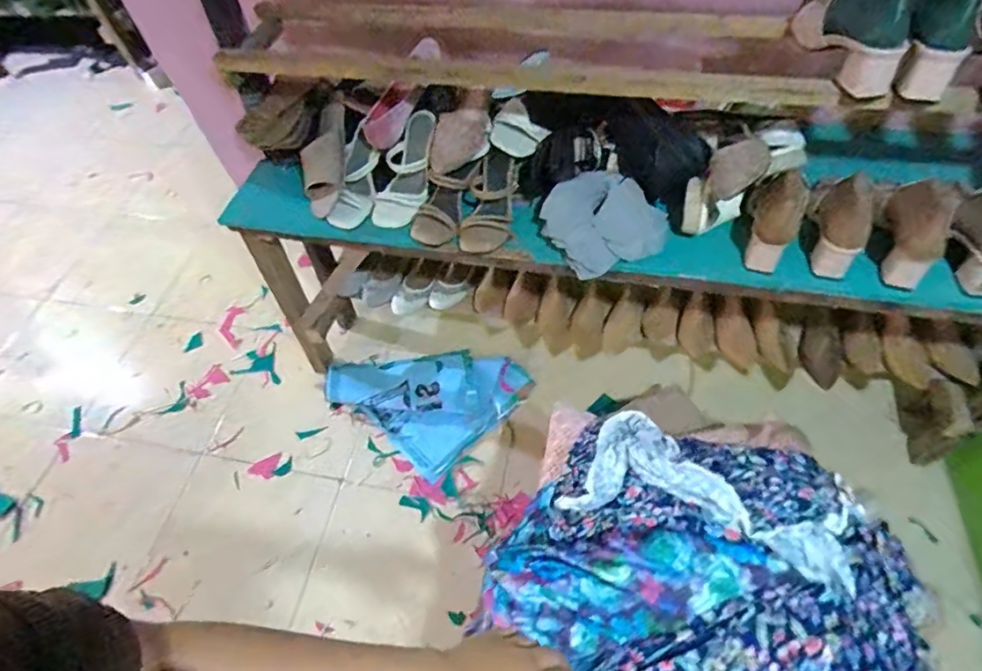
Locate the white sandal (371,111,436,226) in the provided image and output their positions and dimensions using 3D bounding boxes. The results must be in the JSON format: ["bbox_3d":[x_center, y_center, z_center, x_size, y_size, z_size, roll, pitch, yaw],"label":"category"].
[{"bbox_3d":[-0.155,-0.302,0.991,0.099,0.056,0.222,29,106,22],"label":"white sandal"}]

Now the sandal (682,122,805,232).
[{"bbox_3d":[0.397,-0.255,0.857,0.223,0.102,0.090,-40,57,12],"label":"sandal"}]

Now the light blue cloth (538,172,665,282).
[{"bbox_3d":[0.189,-0.189,0.909,0.172,0.079,0.187,-33,59,-18],"label":"light blue cloth"}]

